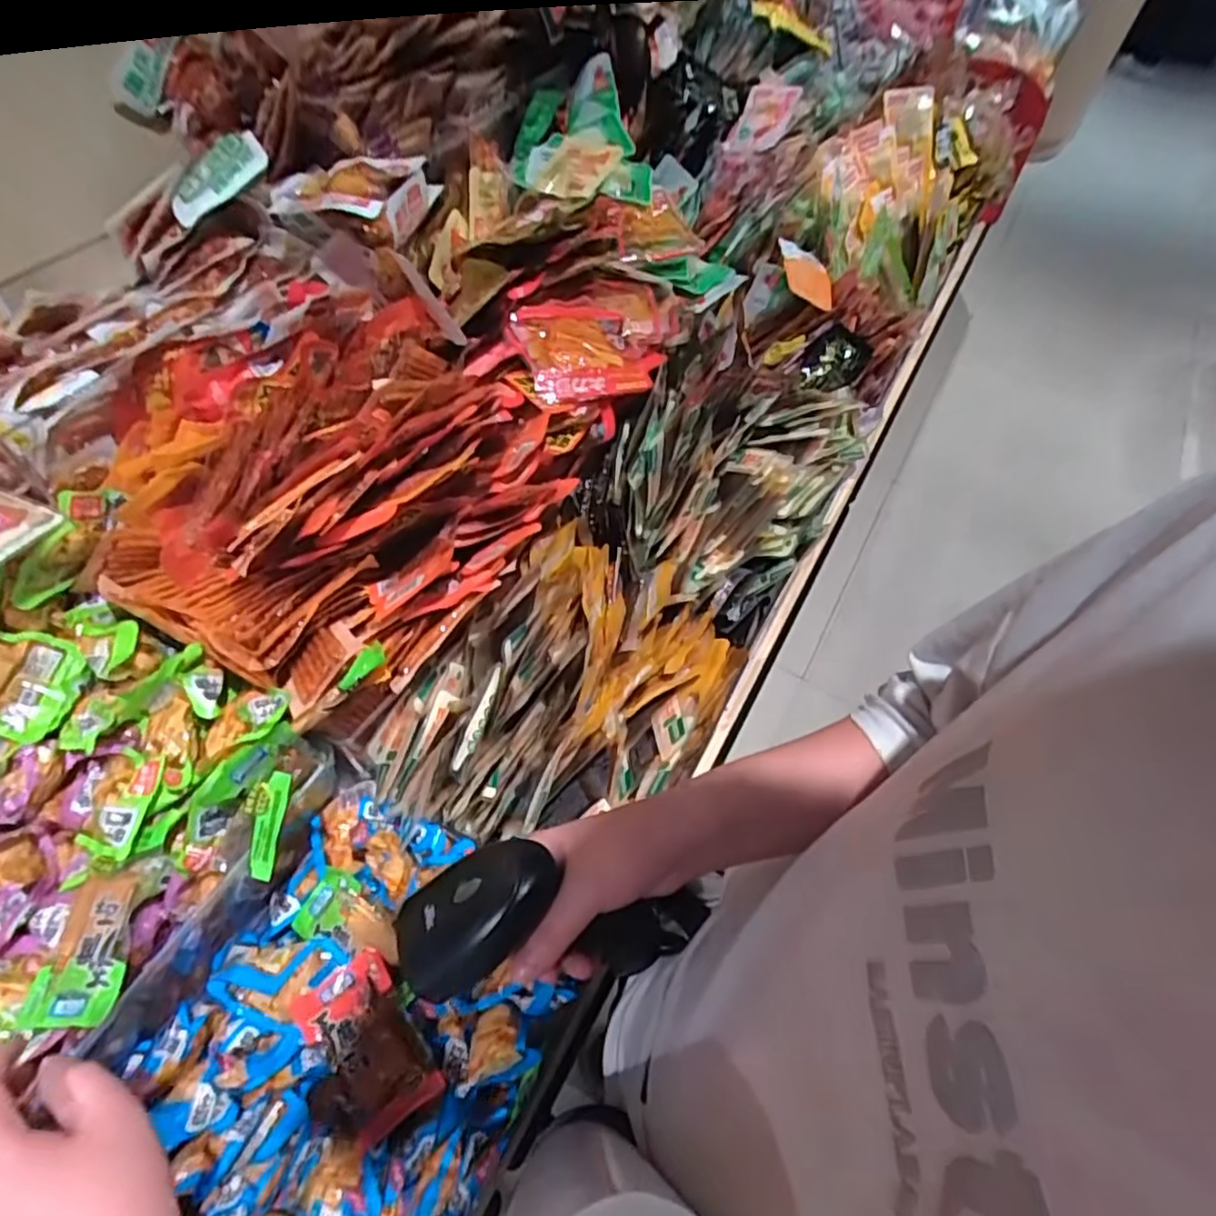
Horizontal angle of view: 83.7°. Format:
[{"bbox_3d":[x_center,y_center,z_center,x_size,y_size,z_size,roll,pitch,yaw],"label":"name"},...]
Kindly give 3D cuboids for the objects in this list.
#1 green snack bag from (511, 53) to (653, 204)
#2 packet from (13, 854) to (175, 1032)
[{"bbox_3d":[-0.034,-0.568,0.805,0.156,0.077,0.221,-3,57,-7],"label":"green snack bag"},{"bbox_3d":[-0.312,0.199,0.412,0.056,0.020,0.093,2,57,-3],"label":"packet"}]

